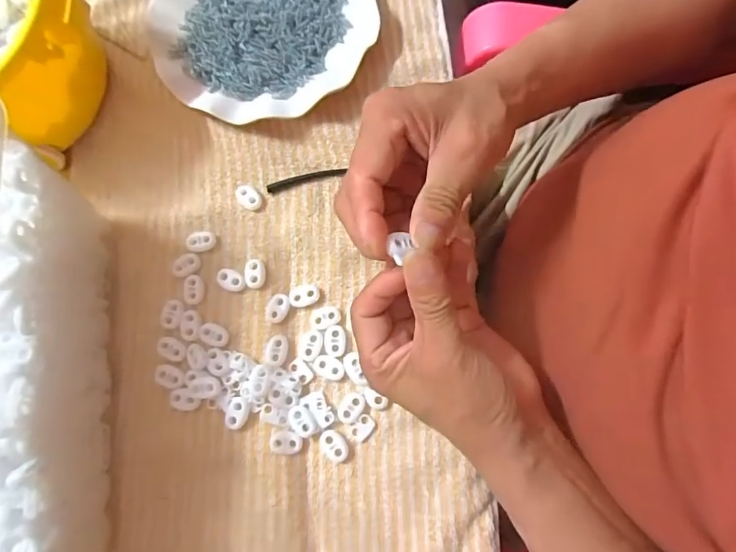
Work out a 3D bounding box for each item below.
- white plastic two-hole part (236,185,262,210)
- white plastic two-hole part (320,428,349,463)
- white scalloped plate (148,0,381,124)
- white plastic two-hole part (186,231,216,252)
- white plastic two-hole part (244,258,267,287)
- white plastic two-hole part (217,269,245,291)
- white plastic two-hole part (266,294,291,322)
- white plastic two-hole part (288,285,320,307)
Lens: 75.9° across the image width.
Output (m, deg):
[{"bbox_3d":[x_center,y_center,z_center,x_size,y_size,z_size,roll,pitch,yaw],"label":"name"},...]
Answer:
[{"bbox_3d":[-0.094,-0.062,0.374,0.015,0.006,0.024,-45,77,-7],"label":"white plastic two-hole part"},{"bbox_3d":[-0.024,0.117,0.327,0.015,0.005,0.023,-43,77,-7],"label":"white plastic two-hole part"},{"bbox_3d":[-0.086,-0.212,0.394,0.179,0.018,0.172,-1,76,4],"label":"white scalloped plate"},{"bbox_3d":[-0.129,-0.027,0.366,0.022,0.004,0.015,-9,76,2],"label":"white plastic two-hole part"},{"bbox_3d":[-0.086,-0.002,0.359,0.016,0.007,0.022,-7,76,2],"label":"white plastic two-hole part"},{"bbox_3d":[-0.104,0.003,0.359,0.023,0.005,0.014,24,79,9],"label":"white plastic two-hole part"},{"bbox_3d":[-0.067,0.024,0.351,0.016,0.004,0.022,23,79,9],"label":"white plastic two-hole part"},{"bbox_3d":[-0.047,0.015,0.353,0.023,0.005,0.015,-18,76,-1],"label":"white plastic two-hole part"}]

